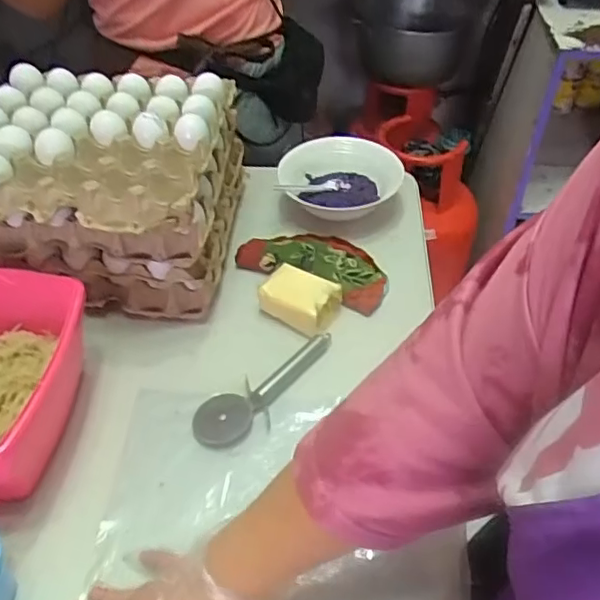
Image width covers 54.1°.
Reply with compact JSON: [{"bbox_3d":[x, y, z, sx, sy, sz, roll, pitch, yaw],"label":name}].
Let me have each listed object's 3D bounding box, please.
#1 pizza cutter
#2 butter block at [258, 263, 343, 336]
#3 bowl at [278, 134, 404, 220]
[{"bbox_3d":[-0.032,0.095,0.628,0.176,0.020,0.057,-28,51,-25],"label":"pizza cutter"},{"bbox_3d":[0.000,0.000,0.699,0.083,0.048,0.059,23,49,22],"label":"butter block"},{"bbox_3d":[0.051,-0.171,0.842,0.165,0.059,0.153,0,45,0],"label":"bowl"}]

